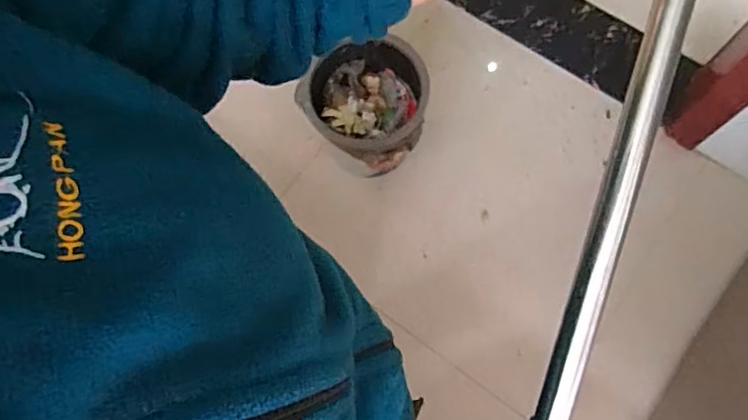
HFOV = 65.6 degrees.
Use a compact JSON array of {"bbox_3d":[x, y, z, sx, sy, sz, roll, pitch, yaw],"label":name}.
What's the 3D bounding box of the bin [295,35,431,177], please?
[{"bbox_3d":[-0.011,-0.218,1.333,0.260,0.282,0.255,19,74,7],"label":"bin"}]

